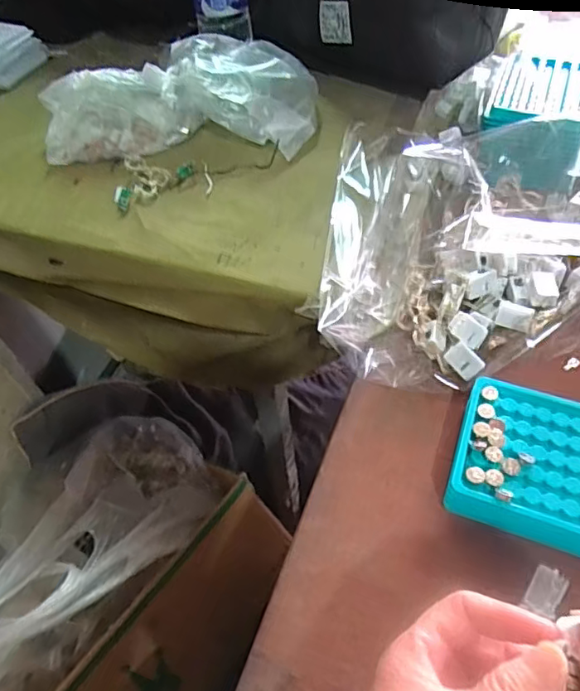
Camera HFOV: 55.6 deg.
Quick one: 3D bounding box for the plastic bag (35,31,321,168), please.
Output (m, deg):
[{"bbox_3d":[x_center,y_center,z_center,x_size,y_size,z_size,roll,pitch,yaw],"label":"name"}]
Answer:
[{"bbox_3d":[-0.123,-0.263,0.589,0.301,0.064,0.135,-4,52,1],"label":"plastic bag"}]

